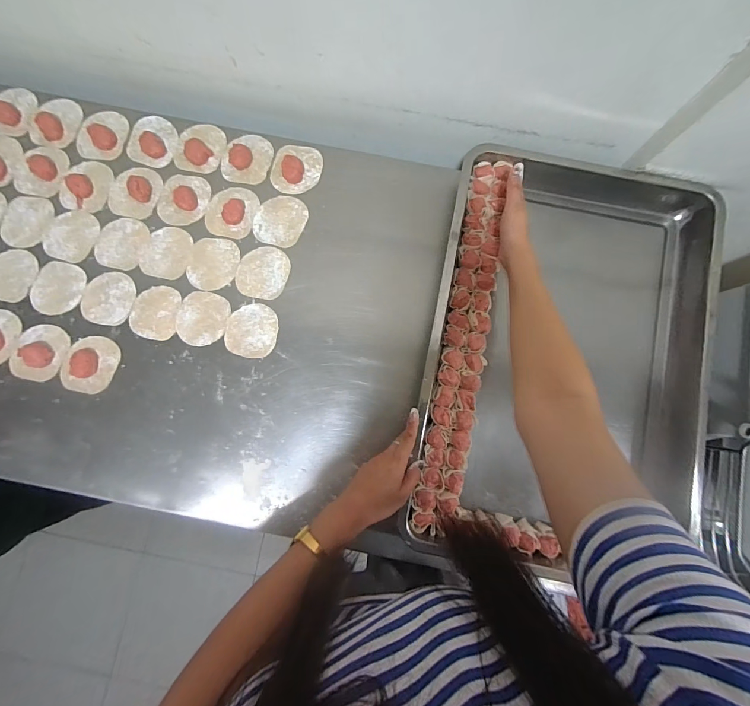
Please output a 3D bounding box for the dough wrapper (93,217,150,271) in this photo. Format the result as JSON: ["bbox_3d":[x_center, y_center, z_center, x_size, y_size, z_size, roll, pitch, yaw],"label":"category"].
[{"bbox_3d":[-0.406,-0.177,0.581,0.076,0.004,0.081,0,84,-2],"label":"dough wrapper"}]

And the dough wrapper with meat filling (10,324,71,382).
[{"bbox_3d":[-0.513,-0.003,0.547,0.078,0.016,0.086,21,83,1],"label":"dough wrapper with meat filling"}]

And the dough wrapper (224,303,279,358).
[{"bbox_3d":[-0.189,-0.035,0.557,0.078,0.004,0.082,0,84,-2],"label":"dough wrapper"}]

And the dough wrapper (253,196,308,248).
[{"bbox_3d":[-0.153,-0.214,0.584,0.078,0.004,0.084,19,83,0],"label":"dough wrapper"}]

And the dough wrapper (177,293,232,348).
[{"bbox_3d":[-0.267,-0.053,0.559,0.076,0.004,0.082,0,84,-2],"label":"dough wrapper"}]

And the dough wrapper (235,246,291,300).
[{"bbox_3d":[-0.176,-0.128,0.571,0.079,0.004,0.083,0,84,-2],"label":"dough wrapper"}]

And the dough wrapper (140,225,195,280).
[{"bbox_3d":[-0.332,-0.160,0.576,0.078,0.007,0.083,0,84,-2],"label":"dough wrapper"}]

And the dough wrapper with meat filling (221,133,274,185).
[{"bbox_3d":[-0.208,-0.321,0.595,0.073,0.013,0.087,18,83,0],"label":"dough wrapper with meat filling"}]

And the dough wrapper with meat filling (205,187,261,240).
[{"bbox_3d":[-0.232,-0.230,0.579,0.076,0.014,0.083,21,83,1],"label":"dough wrapper with meat filling"}]

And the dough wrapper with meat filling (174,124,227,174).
[{"bbox_3d":[-0.289,-0.342,0.596,0.076,0.022,0.089,9,83,-1],"label":"dough wrapper with meat filling"}]

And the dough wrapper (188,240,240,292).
[{"bbox_3d":[-0.256,-0.140,0.572,0.075,0.004,0.085,12,83,0],"label":"dough wrapper"}]

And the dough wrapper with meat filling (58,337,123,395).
[{"bbox_3d":[-0.436,0.016,0.547,0.078,0.018,0.088,25,83,1],"label":"dough wrapper with meat filling"}]

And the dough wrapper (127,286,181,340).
[{"bbox_3d":[-0.343,-0.064,0.563,0.074,0.005,0.082,8,83,-1],"label":"dough wrapper"}]

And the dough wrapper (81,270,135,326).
[{"bbox_3d":[-0.416,-0.087,0.565,0.075,0.004,0.083,15,83,0],"label":"dough wrapper"}]

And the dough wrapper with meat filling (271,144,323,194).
[{"bbox_3d":[-0.129,-0.303,0.588,0.076,0.018,0.086,14,83,0],"label":"dough wrapper with meat filling"}]

